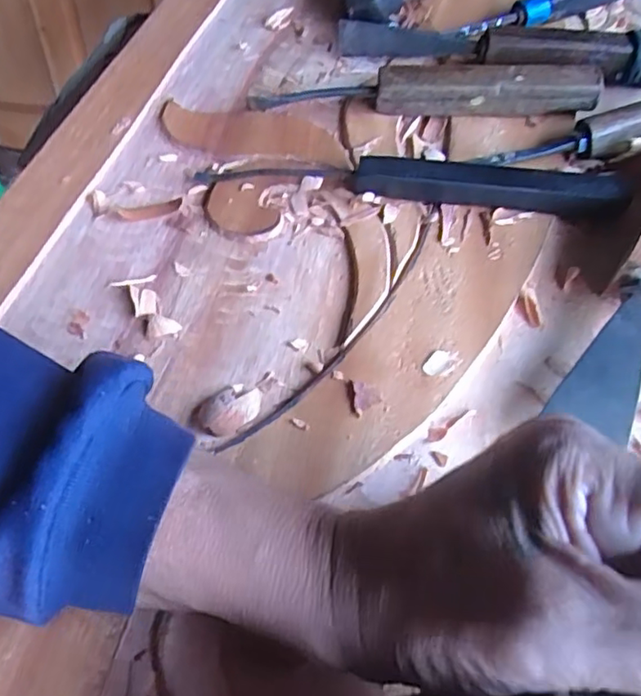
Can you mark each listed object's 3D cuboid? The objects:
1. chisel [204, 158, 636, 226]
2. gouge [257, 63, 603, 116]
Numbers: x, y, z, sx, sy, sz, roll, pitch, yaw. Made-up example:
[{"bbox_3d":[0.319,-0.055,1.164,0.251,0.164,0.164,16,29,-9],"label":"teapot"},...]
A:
[{"bbox_3d":[0.050,-0.095,0.346,0.241,0.020,0.018,7,57,5],"label":"chisel"},{"bbox_3d":[0.065,-0.166,0.388,0.215,0.027,0.025,2,57,2],"label":"gouge"}]

